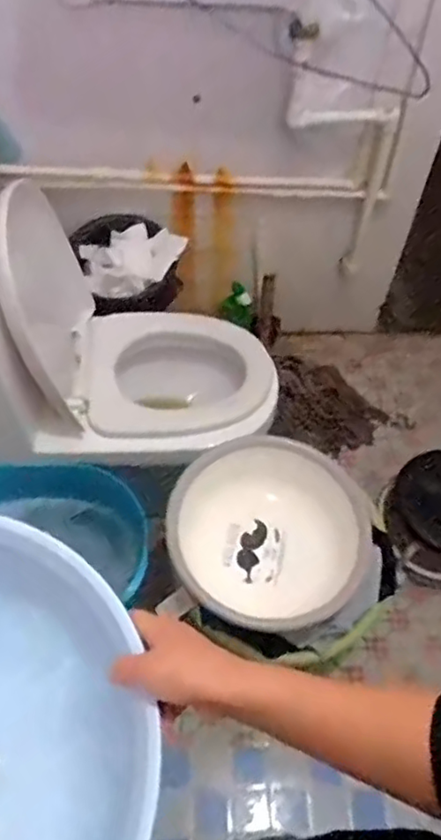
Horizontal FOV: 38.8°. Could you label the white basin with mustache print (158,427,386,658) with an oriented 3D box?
[{"bbox_3d":[0.098,0.219,1.121,0.393,0.163,0.322,10,57,4],"label":"white basin with mustache print"}]

